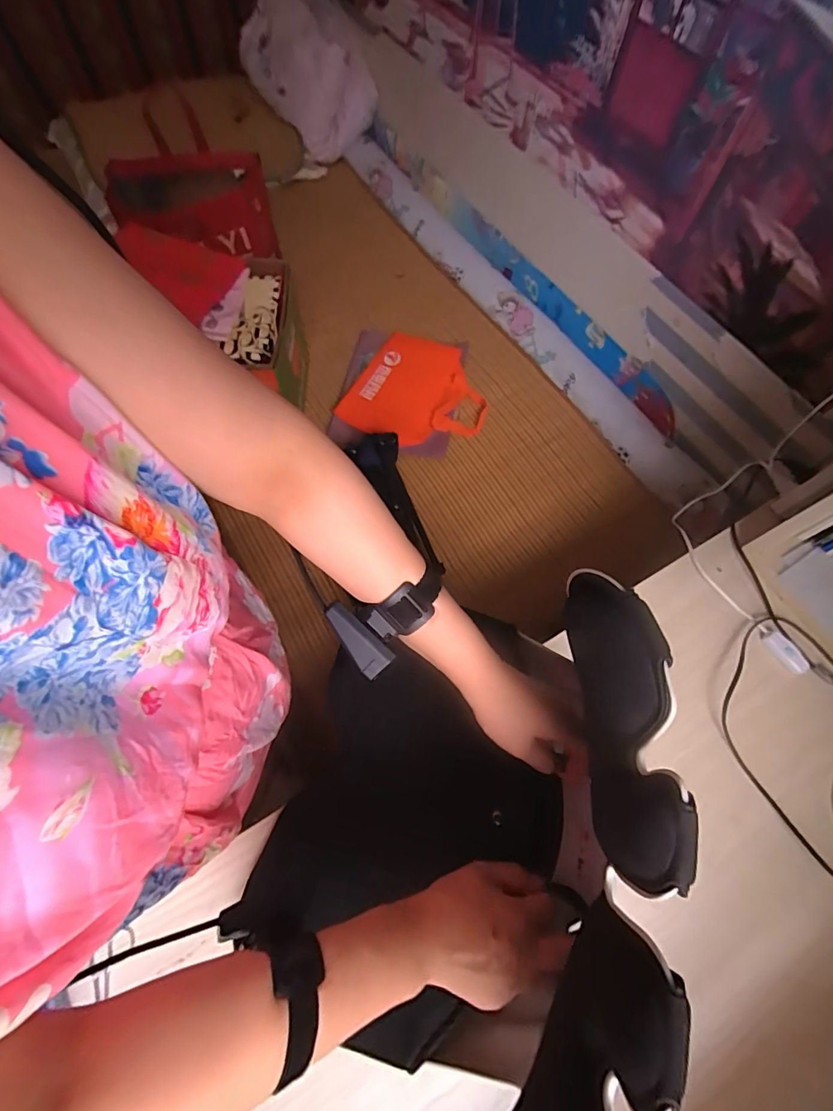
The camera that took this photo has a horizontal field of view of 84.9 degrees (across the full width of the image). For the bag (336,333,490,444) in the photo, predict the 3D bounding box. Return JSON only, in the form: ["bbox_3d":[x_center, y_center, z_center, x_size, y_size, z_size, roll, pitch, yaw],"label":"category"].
[{"bbox_3d":[0.009,-0.378,1.086,0.307,0.034,0.277,31,86,10],"label":"bag"}]

